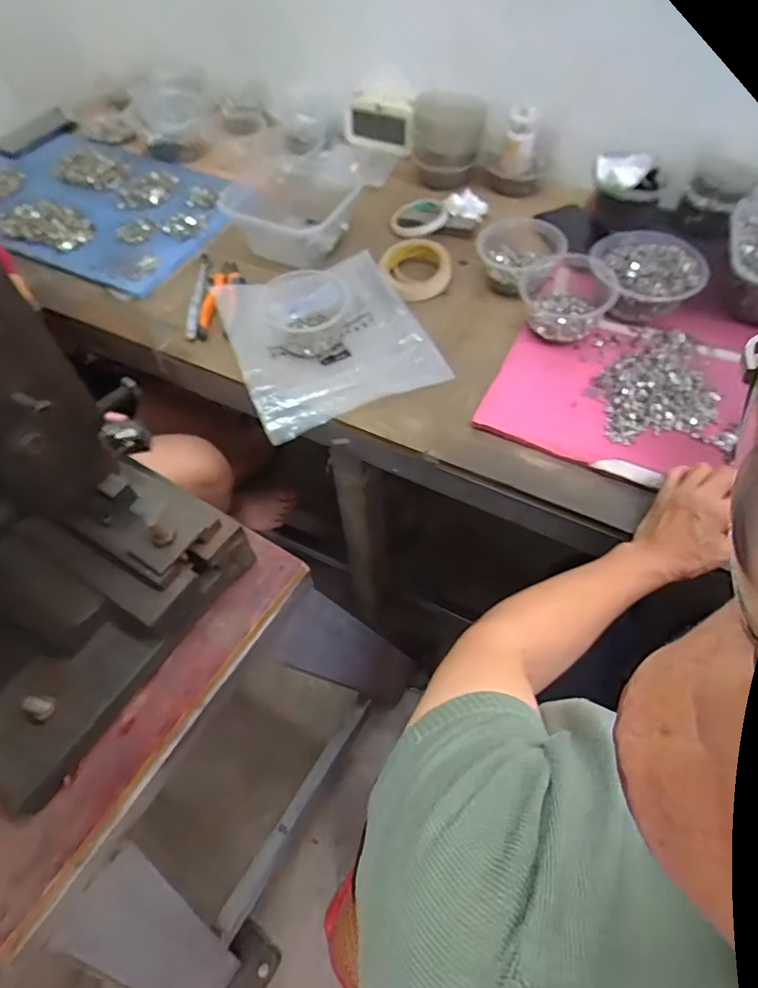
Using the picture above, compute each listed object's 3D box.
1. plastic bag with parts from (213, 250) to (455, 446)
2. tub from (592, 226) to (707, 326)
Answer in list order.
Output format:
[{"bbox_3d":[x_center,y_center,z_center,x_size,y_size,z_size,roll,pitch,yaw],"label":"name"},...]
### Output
[{"bbox_3d":[-0.066,-0.213,0.718,0.243,0.040,0.260,-20,59,-11],"label":"plastic bag with parts"},{"bbox_3d":[0.350,-0.293,0.728,0.114,0.057,0.135,-3,57,0],"label":"tub"}]

